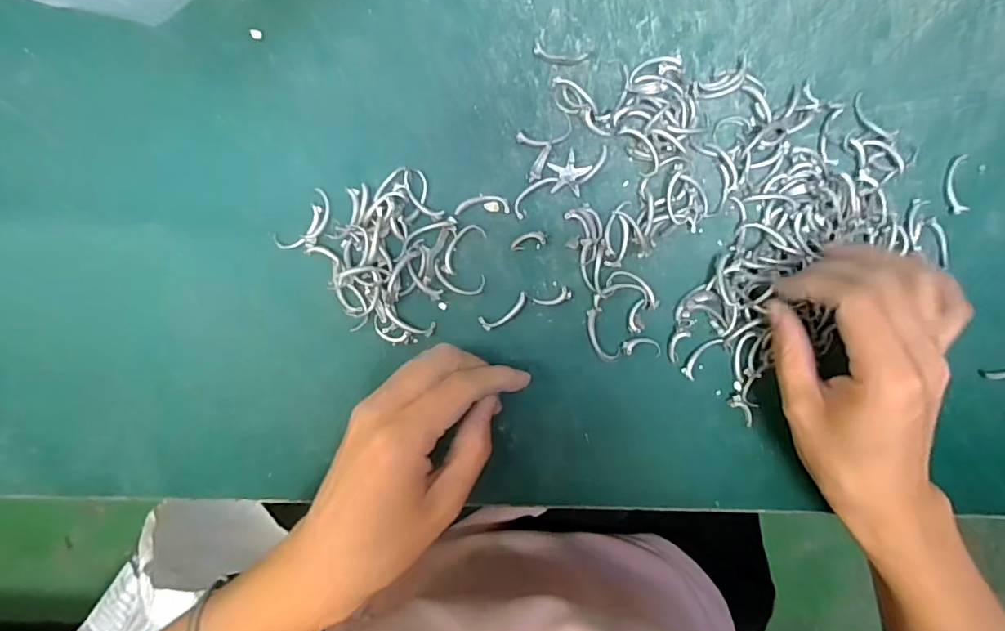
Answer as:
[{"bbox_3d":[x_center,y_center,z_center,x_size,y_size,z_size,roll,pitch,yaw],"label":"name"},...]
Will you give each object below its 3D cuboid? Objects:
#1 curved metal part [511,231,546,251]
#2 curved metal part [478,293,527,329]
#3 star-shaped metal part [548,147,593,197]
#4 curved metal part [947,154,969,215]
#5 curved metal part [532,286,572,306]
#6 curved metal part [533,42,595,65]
[{"bbox_3d":[0.014,-0.041,0.282,0.019,0.006,0.009,-13,95,-1],"label":"curved metal part"},{"bbox_3d":[0.001,-0.002,0.285,0.029,0.004,0.009,-31,95,1],"label":"curved metal part"},{"bbox_3d":[0.035,-0.077,0.280,0.021,0.004,0.024,24,93,-4],"label":"star-shaped metal part"},{"bbox_3d":[0.255,-0.073,0.289,0.010,0.004,0.032,0,95,-2],"label":"curved metal part"},{"bbox_3d":[0.028,-0.010,0.287,0.021,0.005,0.008,-16,95,11],"label":"curved metal part"},{"bbox_3d":[0.033,-0.139,0.275,0.031,0.004,0.009,8,94,-3],"label":"curved metal part"}]

